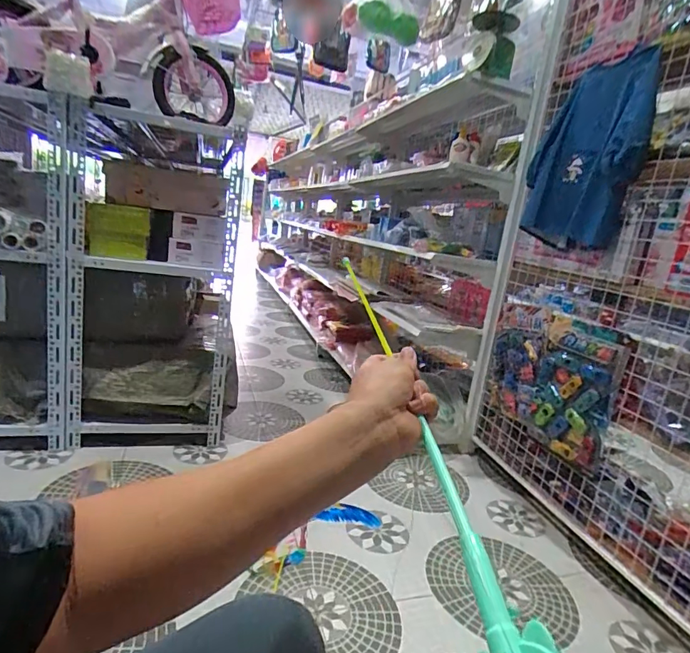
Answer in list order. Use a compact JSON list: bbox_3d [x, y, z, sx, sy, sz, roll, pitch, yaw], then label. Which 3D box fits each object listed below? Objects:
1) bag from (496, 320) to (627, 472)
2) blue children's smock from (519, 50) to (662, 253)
[{"bbox_3d":[0.652,0.165,1.480,0.047,0.387,0.507,3,15,-16],"label":"bag"},{"bbox_3d":[0.710,-0.504,1.332,0.098,0.505,0.374,3,15,-16],"label":"blue children's smock"}]

